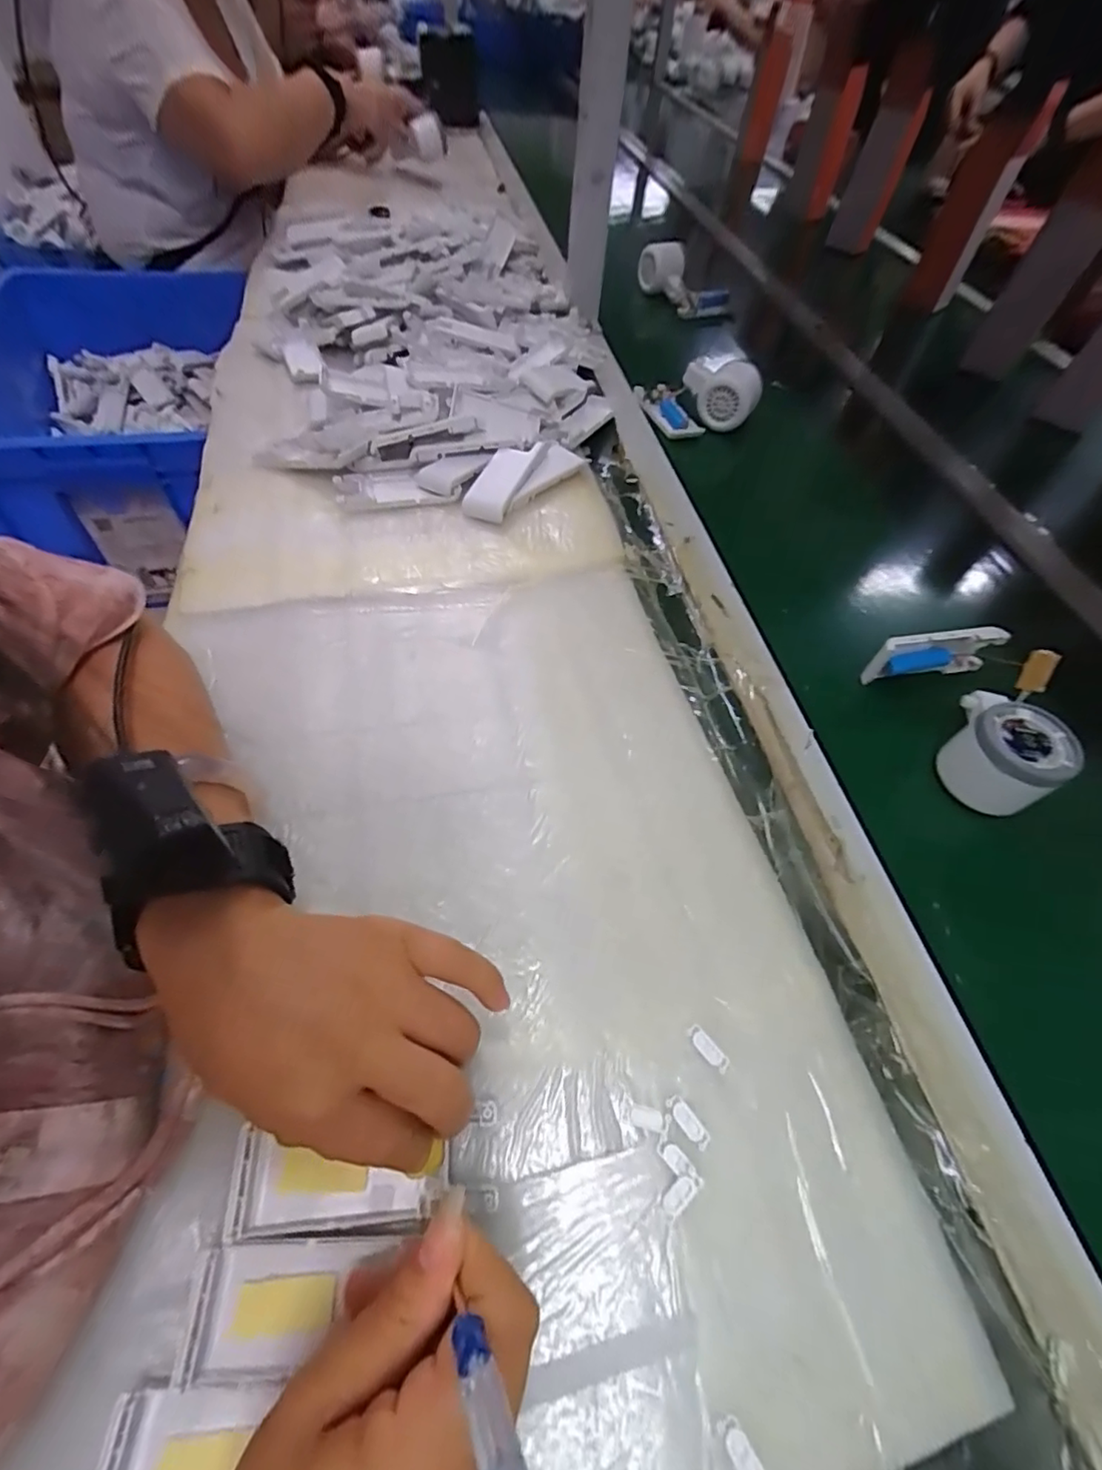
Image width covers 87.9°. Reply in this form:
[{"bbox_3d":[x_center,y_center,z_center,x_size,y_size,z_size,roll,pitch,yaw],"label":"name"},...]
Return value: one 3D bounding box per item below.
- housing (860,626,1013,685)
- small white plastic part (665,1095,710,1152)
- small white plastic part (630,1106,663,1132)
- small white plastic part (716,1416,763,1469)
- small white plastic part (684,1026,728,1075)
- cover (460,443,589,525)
[{"bbox_3d":[0.292,-0.061,0.433,0.106,0.043,0.011,-8,57,-10],"label":"housing"},{"bbox_3d":[0.062,0.174,0.258,0.008,0.004,0.023,-33,64,-24],"label":"small white plastic part"},{"bbox_3d":[0.044,0.174,0.259,0.015,0.004,0.008,14,56,5],"label":"small white plastic part"},{"bbox_3d":[0.069,0.258,0.203,0.009,0.004,0.023,-28,62,-21],"label":"small white plastic part"},{"bbox_3d":[0.076,0.150,0.275,0.009,0.004,0.023,-31,63,-23],"label":"small white plastic part"},{"bbox_3d":[-0.028,-0.239,0.520,0.052,0.025,0.127,35,60,18],"label":"cover"}]

